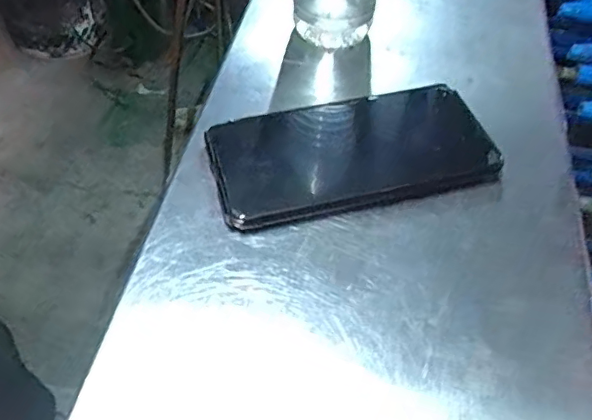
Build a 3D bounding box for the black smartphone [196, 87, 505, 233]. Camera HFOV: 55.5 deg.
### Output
[{"bbox_3d":[0.032,-0.036,0.334,0.159,0.015,0.083,-11,53,-12],"label":"black smartphone"}]

